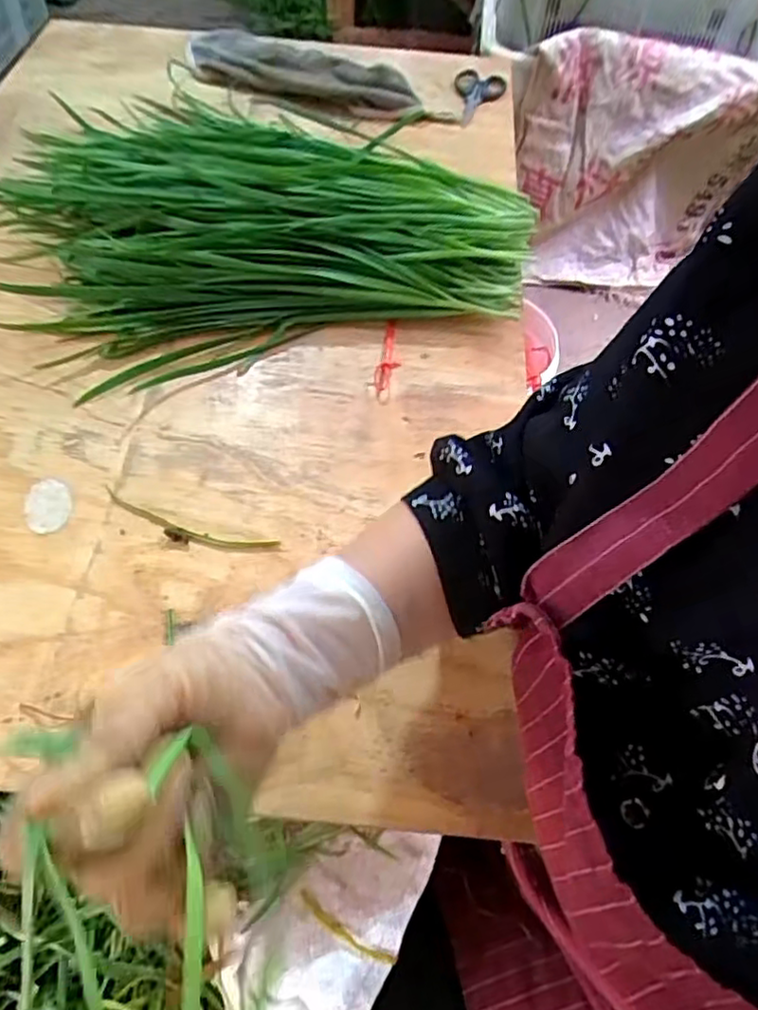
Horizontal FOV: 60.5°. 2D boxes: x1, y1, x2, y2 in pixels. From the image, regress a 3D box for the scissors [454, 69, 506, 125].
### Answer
[{"bbox_3d":[0.118,-0.504,0.809,0.065,0.010,0.121,15,60,6],"label":"scissors"}]

